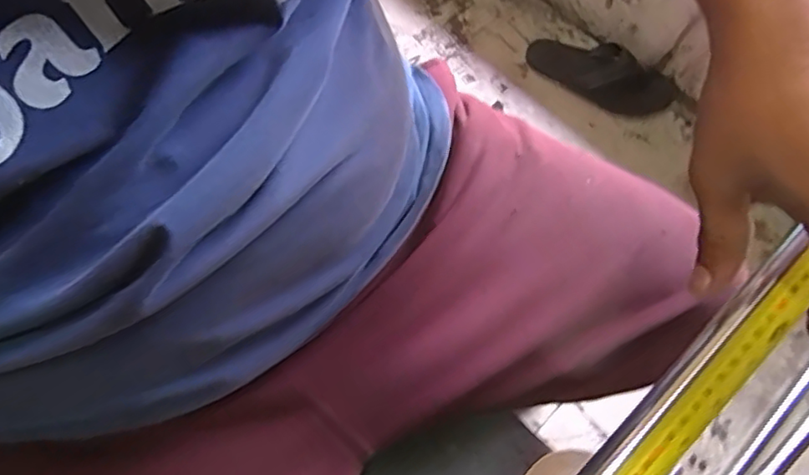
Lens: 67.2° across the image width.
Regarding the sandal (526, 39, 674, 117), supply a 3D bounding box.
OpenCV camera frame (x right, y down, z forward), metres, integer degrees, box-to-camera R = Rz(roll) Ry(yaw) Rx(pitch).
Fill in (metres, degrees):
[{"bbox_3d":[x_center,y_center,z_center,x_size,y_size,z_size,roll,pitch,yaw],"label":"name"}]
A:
[{"bbox_3d":[0.387,-0.332,1.212,0.294,0.067,0.127,36,70,12],"label":"sandal"}]

